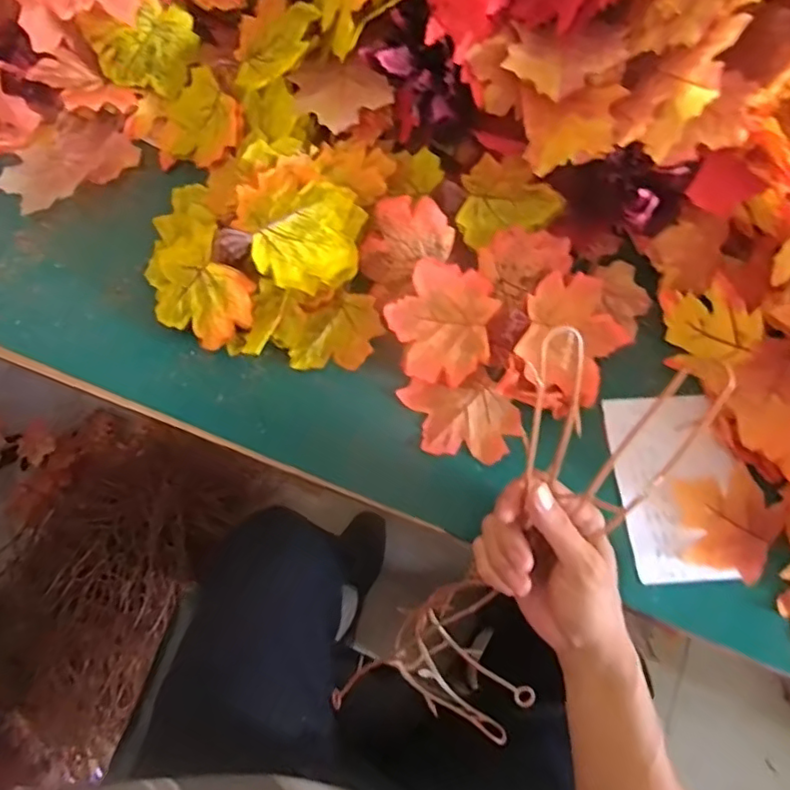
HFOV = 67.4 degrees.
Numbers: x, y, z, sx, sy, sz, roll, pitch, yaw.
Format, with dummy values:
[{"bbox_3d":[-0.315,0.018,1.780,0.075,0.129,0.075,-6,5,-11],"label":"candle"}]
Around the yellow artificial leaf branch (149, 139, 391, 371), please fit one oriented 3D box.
[{"bbox_3d":[-0.103,-0.125,0.479,0.203,0.070,0.181,14,71,5],"label":"yellow artificial leaf branch"}]

